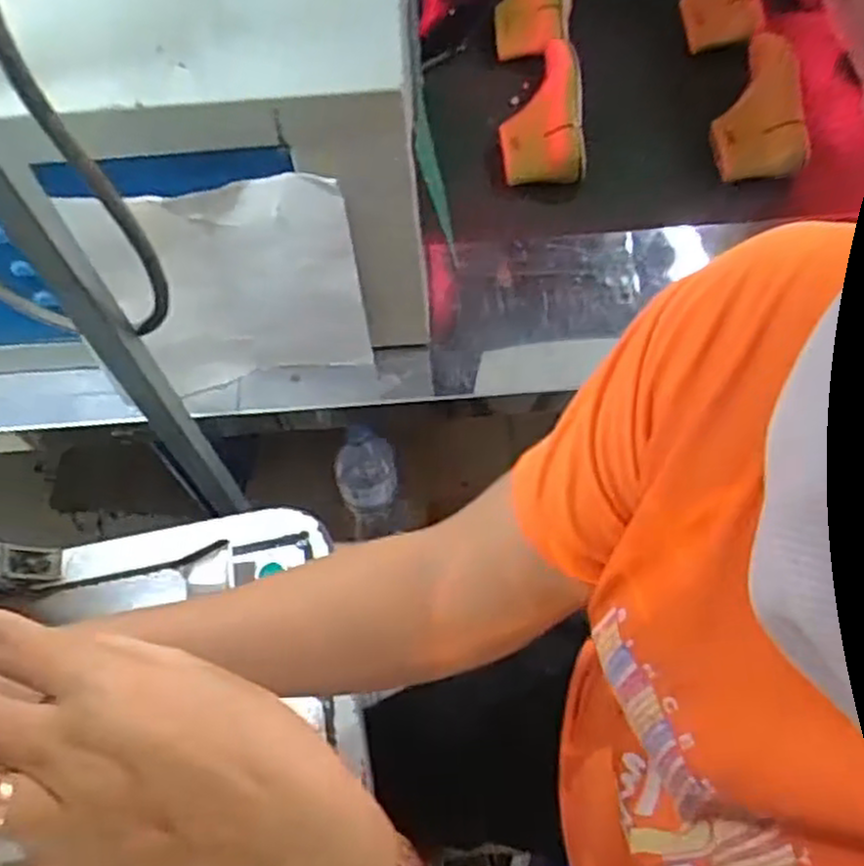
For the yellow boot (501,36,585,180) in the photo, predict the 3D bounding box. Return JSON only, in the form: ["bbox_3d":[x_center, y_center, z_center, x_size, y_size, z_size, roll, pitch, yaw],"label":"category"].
[{"bbox_3d":[0.159,-0.445,1.063,0.117,0.095,0.207,4,62,5],"label":"yellow boot"}]

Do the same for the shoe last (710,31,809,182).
[{"bbox_3d":[0.442,-0.449,1.048,0.109,0.066,0.227,0,62,3],"label":"shoe last"}]

